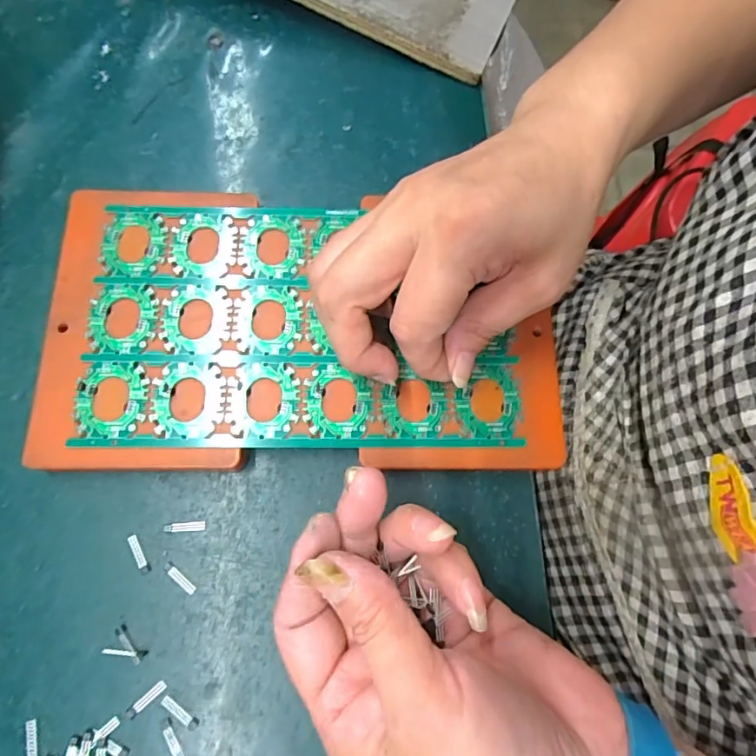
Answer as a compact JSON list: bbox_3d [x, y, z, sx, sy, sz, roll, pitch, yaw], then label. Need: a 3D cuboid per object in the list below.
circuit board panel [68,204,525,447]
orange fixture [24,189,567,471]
[{"bbox_3d":[-0.035,-0.028,0.240,0.198,0.005,0.119,0,75,-1],"label":"circuit board panel"},{"bbox_3d":[-0.039,-0.025,0.247,0.242,0.019,0.135,0,75,-1],"label":"orange fixture"}]

